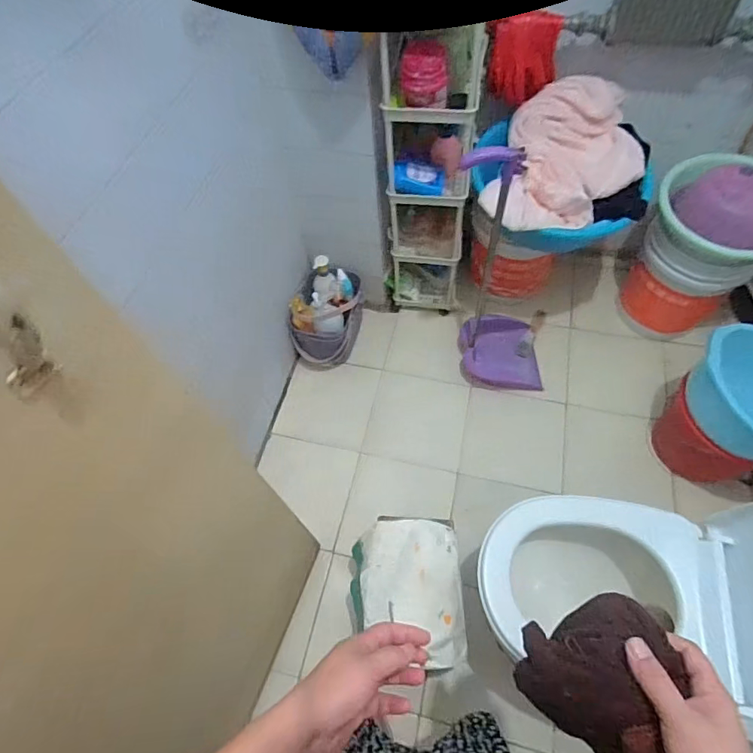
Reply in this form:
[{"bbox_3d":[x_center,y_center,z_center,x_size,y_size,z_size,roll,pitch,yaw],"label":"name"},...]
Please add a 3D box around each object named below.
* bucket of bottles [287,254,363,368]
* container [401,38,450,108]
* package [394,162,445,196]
[{"bbox_3d":[-0.159,-0.199,1.459,0.193,0.237,0.285,10,61,10],"label":"bucket of bottles"},{"bbox_3d":[0.103,-0.640,0.968,0.099,0.117,0.079,6,61,8],"label":"container"},{"bbox_3d":[0.110,-0.515,1.179,0.130,0.057,0.073,-2,60,3],"label":"package"}]

